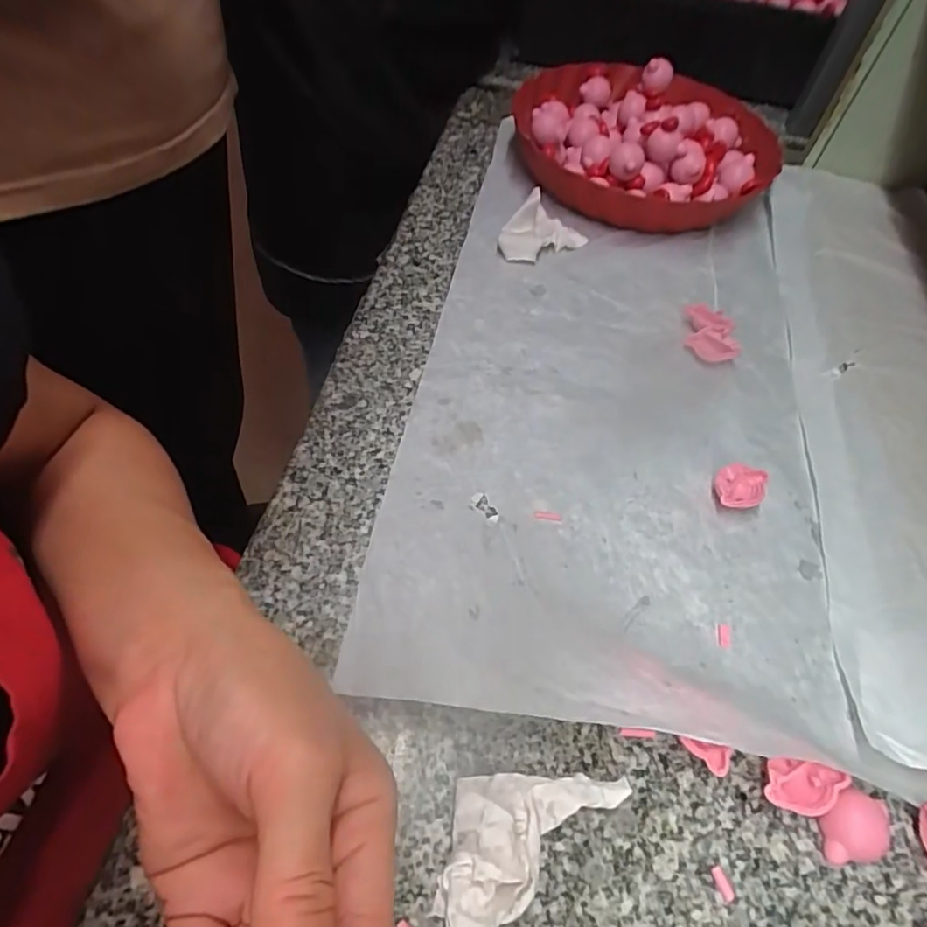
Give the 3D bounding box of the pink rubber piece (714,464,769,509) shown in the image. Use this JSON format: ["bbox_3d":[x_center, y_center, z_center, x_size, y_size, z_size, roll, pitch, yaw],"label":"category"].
[{"bbox_3d":[0.170,0.015,0.362,0.033,0.012,0.027,0,56,-6],"label":"pink rubber piece"}]

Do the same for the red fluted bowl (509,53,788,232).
[{"bbox_3d":[0.174,-0.312,0.555,0.236,0.063,0.242,3,55,-4],"label":"red fluted bowl"}]

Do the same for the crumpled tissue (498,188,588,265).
[{"bbox_3d":[0.065,-0.196,0.489,0.050,0.029,0.074,37,60,18],"label":"crumpled tissue"}]

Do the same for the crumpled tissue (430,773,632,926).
[{"bbox_3d":[0.023,0.151,0.248,0.091,0.024,0.047,-32,64,-25],"label":"crumpled tissue"}]

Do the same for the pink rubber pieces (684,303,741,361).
[{"bbox_3d":[0.189,-0.101,0.444,0.035,0.014,0.056,13,55,3],"label":"pink rubber pieces"}]

